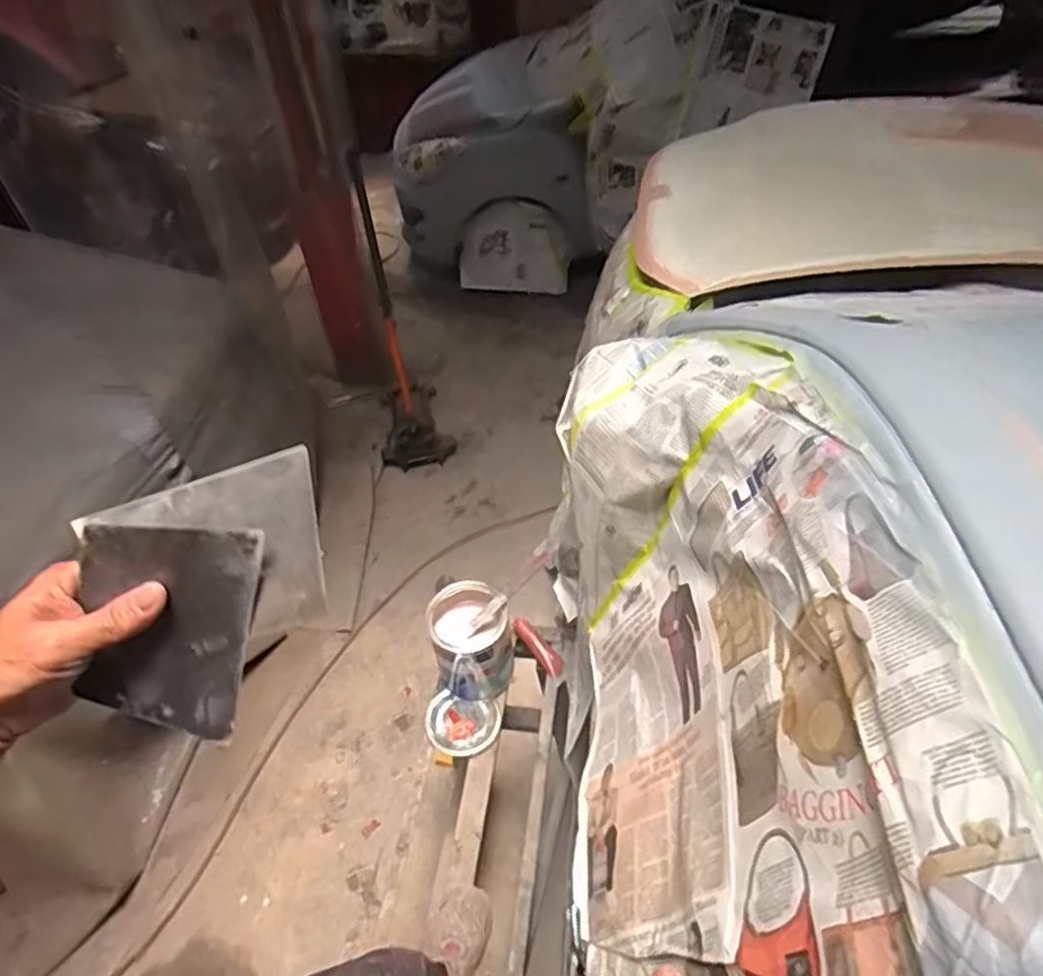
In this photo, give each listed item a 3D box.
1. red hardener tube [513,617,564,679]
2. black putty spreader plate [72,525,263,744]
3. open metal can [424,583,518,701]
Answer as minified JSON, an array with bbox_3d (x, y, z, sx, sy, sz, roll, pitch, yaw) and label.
[{"bbox_3d":[0.039,0.356,1.521,0.041,0.029,0.155,-32,67,-23],"label":"red hardener tube"},{"bbox_3d":[-0.208,0.087,0.400,0.092,0.136,0.005,9,16,-9],"label":"black putty spreader plate"},{"bbox_3d":[-0.105,0.332,1.453,0.166,0.179,0.198,-18,49,-12],"label":"open metal can"}]

